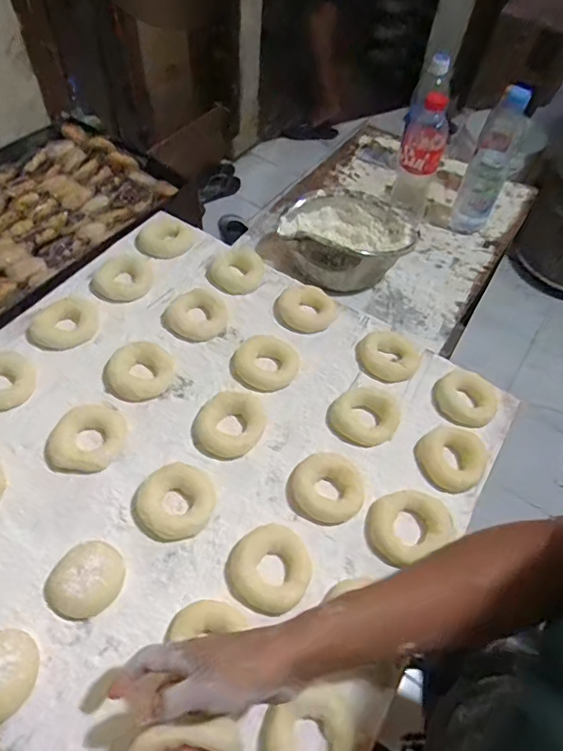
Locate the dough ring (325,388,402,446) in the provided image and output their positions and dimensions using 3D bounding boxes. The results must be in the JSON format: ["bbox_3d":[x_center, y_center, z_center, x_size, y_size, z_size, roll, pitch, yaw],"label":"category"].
[{"bbox_3d":[0.096,0.044,0.577,0.074,0.014,0.077,1,55,-1],"label":"dough ring"}]

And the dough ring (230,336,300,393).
[{"bbox_3d":[-0.019,-0.014,0.610,0.075,0.010,0.078,1,55,-1],"label":"dough ring"}]

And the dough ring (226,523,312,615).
[{"bbox_3d":[-0.010,0.182,0.475,0.076,0.021,0.072,1,55,-1],"label":"dough ring"}]

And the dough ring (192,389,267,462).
[{"bbox_3d":[-0.056,0.053,0.558,0.073,0.019,0.084,29,59,17],"label":"dough ring"}]

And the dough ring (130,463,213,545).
[{"bbox_3d":[-0.107,0.127,0.508,0.075,0.018,0.077,1,55,-1],"label":"dough ring"}]

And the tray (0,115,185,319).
[{"bbox_3d":[-0.634,-0.408,1.241,0.469,0.060,0.679,31,60,19],"label":"tray"}]

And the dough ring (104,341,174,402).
[{"bbox_3d":[-0.165,-0.005,0.584,0.068,0.020,0.076,38,62,22],"label":"dough ring"}]

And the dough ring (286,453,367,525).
[{"bbox_3d":[0.048,0.117,0.524,0.079,0.015,0.070,-27,60,-19],"label":"dough ring"}]

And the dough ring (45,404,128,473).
[{"bbox_3d":[-0.203,0.066,0.531,0.067,0.018,0.079,16,56,9],"label":"dough ring"}]

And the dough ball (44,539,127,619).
[{"bbox_3d":[-0.176,0.182,0.453,0.058,0.023,0.065,33,60,19],"label":"dough ball"}]

